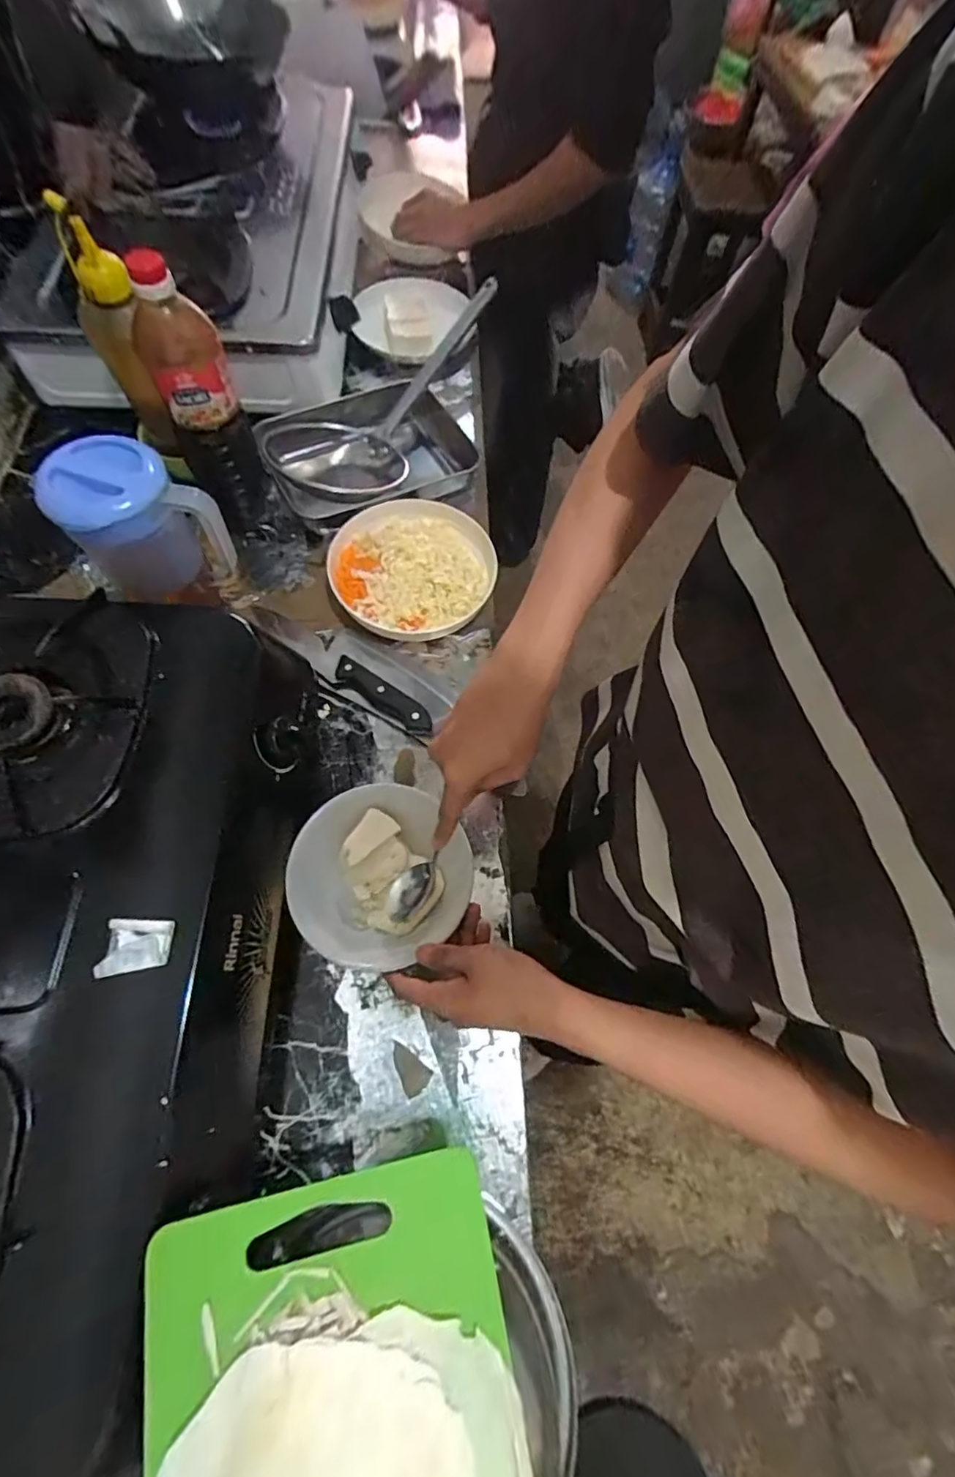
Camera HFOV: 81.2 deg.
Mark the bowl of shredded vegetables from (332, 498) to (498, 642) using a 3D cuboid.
[{"bbox_3d":[-0.075,-0.205,0.657,0.182,0.052,0.187,1,65,-3],"label":"bowl of shredded vegetables"}]

